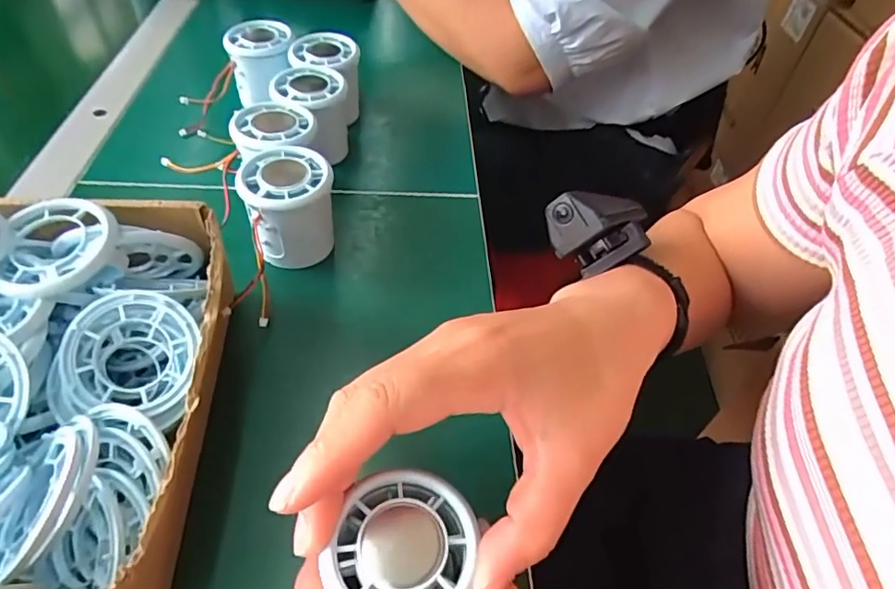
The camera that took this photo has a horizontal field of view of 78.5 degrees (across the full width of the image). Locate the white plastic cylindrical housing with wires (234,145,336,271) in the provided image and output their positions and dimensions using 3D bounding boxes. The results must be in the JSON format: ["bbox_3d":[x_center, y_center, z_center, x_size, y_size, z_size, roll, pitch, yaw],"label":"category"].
[{"bbox_3d":[-0.101,-0.056,0.357,0.053,0.062,0.053,2,49,-2],"label":"white plastic cylindrical housing with wires"}]

